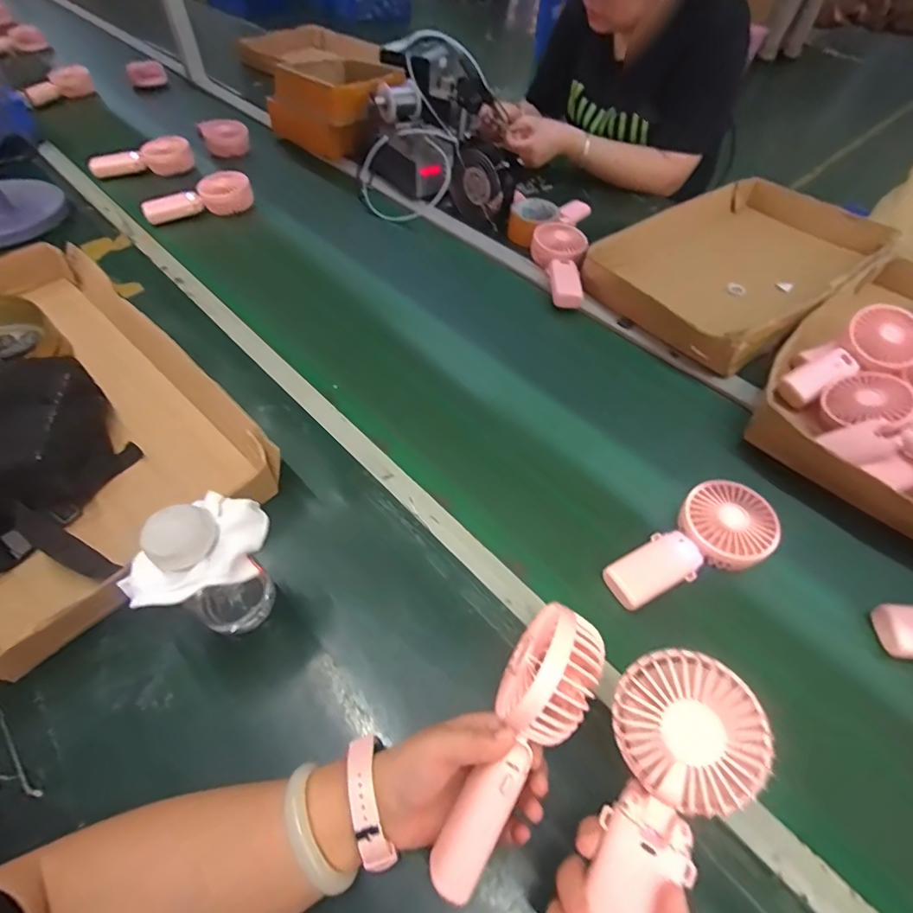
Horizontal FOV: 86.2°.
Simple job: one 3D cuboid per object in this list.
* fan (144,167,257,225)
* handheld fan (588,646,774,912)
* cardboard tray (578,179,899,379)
[{"bbox_3d":[-0.464,-0.468,0.887,0.196,0.067,0.041,-27,59,-21],"label":"fan"},{"bbox_3d":[0.122,0.208,0.297,0.079,0.042,0.176,23,83,25],"label":"handheld fan"},{"bbox_3d":[0.475,-0.335,0.823,0.545,0.062,0.306,-34,62,-25],"label":"cardboard tray"}]

